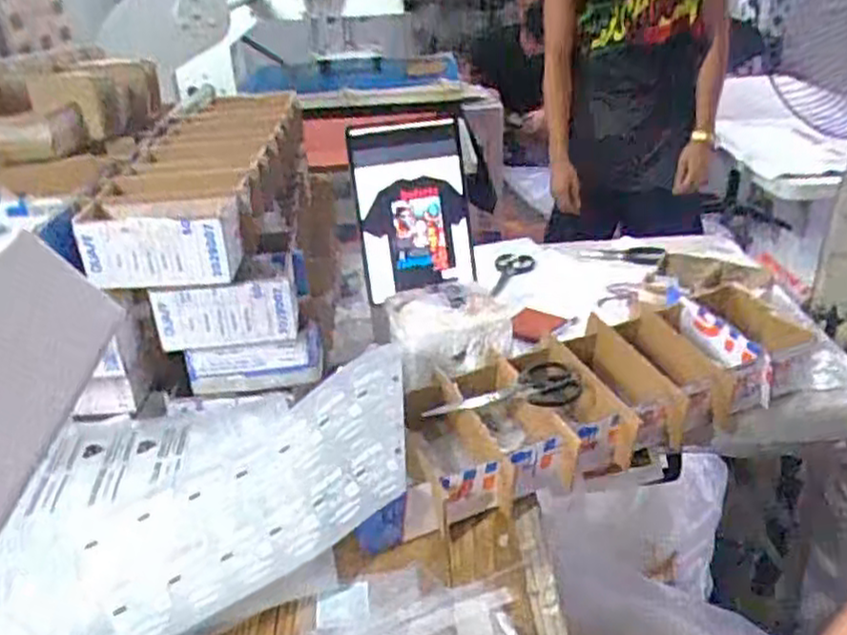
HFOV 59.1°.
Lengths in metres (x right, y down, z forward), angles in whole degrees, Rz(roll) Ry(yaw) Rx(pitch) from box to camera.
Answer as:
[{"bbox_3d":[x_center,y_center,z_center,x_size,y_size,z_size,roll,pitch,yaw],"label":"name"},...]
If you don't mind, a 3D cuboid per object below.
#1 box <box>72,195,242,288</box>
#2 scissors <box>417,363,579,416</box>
[{"bbox_3d":[-0.279,-0.082,0.807,0.156,0.077,0.070,-4,28,0],"label":"box"},{"bbox_3d":[0.096,0.089,0.888,0.184,0.015,0.061,-11,29,-13],"label":"scissors"}]

